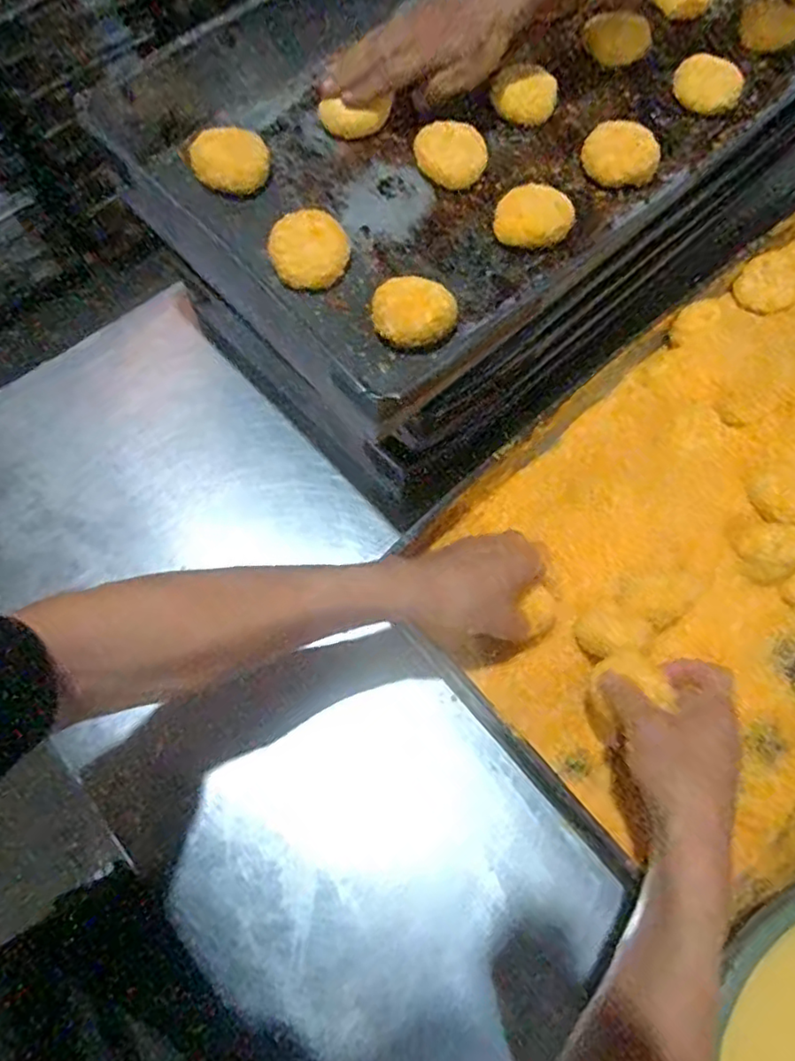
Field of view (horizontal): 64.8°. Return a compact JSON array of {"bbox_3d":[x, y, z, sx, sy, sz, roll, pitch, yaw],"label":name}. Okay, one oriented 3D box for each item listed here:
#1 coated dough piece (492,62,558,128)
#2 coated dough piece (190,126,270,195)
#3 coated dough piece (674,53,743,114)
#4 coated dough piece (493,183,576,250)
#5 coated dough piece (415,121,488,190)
[{"bbox_3d":[0.118,-0.403,0.579,0.057,0.030,0.049,13,70,5],"label":"coated dough piece"},{"bbox_3d":[-0.141,-0.315,0.536,0.059,0.034,0.041,4,69,2],"label":"coated dough piece"},{"bbox_3d":[0.291,-0.417,0.583,0.060,0.018,0.057,0,69,0],"label":"coated dough piece"},{"bbox_3d":[0.114,-0.262,0.519,0.061,0.018,0.055,13,70,5],"label":"coated dough piece"},{"bbox_3d":[0.047,-0.328,0.548,0.061,0.023,0.050,4,69,2],"label":"coated dough piece"}]

